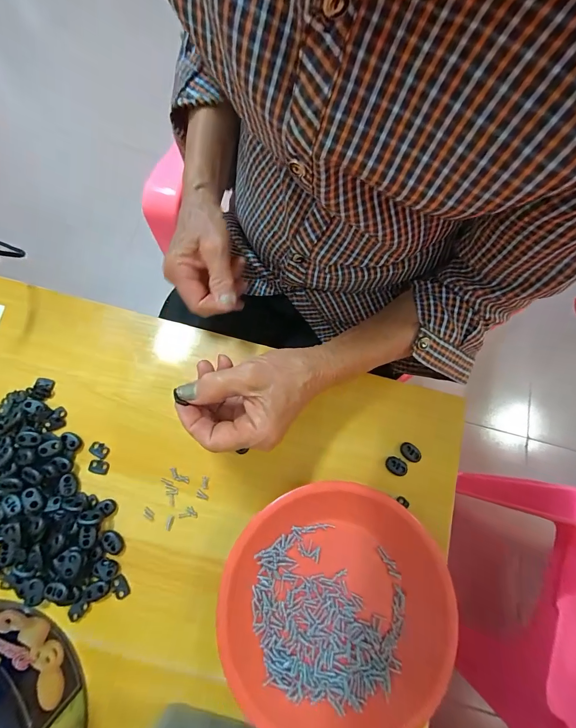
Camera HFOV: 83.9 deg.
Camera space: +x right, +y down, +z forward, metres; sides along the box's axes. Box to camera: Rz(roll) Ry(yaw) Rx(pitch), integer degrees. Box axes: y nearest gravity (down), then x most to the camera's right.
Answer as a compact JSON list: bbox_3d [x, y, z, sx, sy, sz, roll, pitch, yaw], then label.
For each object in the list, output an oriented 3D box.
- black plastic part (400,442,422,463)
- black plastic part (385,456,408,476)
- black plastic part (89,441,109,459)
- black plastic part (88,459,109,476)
[{"bbox_3d":[0.123,0.089,0.322,0.021,0.005,0.014,40,77,11],"label":"black plastic part"},{"bbox_3d":[0.107,0.101,0.317,0.021,0.004,0.016,31,76,8],"label":"black plastic part"},{"bbox_3d":[-0.186,0.085,0.314,0.019,0.004,0.013,27,75,7],"label":"black plastic part"},{"bbox_3d":[-0.184,0.100,0.310,0.020,0.004,0.013,10,74,3],"label":"black plastic part"}]

